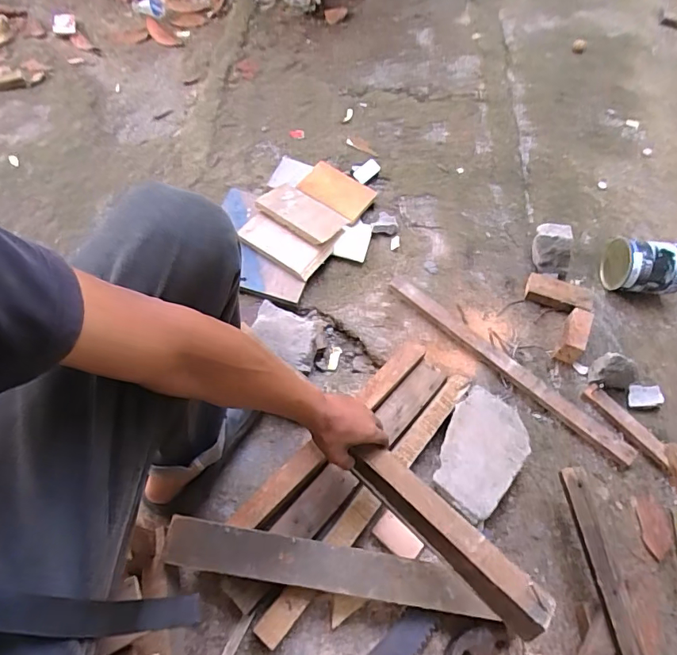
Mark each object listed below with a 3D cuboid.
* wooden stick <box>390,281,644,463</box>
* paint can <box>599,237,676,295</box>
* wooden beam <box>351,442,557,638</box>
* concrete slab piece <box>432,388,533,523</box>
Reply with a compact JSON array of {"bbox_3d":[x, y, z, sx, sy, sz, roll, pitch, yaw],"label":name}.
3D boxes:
[{"bbox_3d":[0.322,0.068,0.937,0.552,0.041,0.048,38,64,20],"label":"wooden stick"},{"bbox_3d":[0.666,-0.127,1.031,0.142,0.115,0.114,10,58,5],"label":"paint can"},{"bbox_3d":[0.136,0.261,0.612,0.053,0.050,0.286,-38,56,-22],"label":"wooden beam"},{"bbox_3d":[0.231,0.202,0.780,0.133,0.019,0.202,38,65,18],"label":"concrete slab piece"}]

